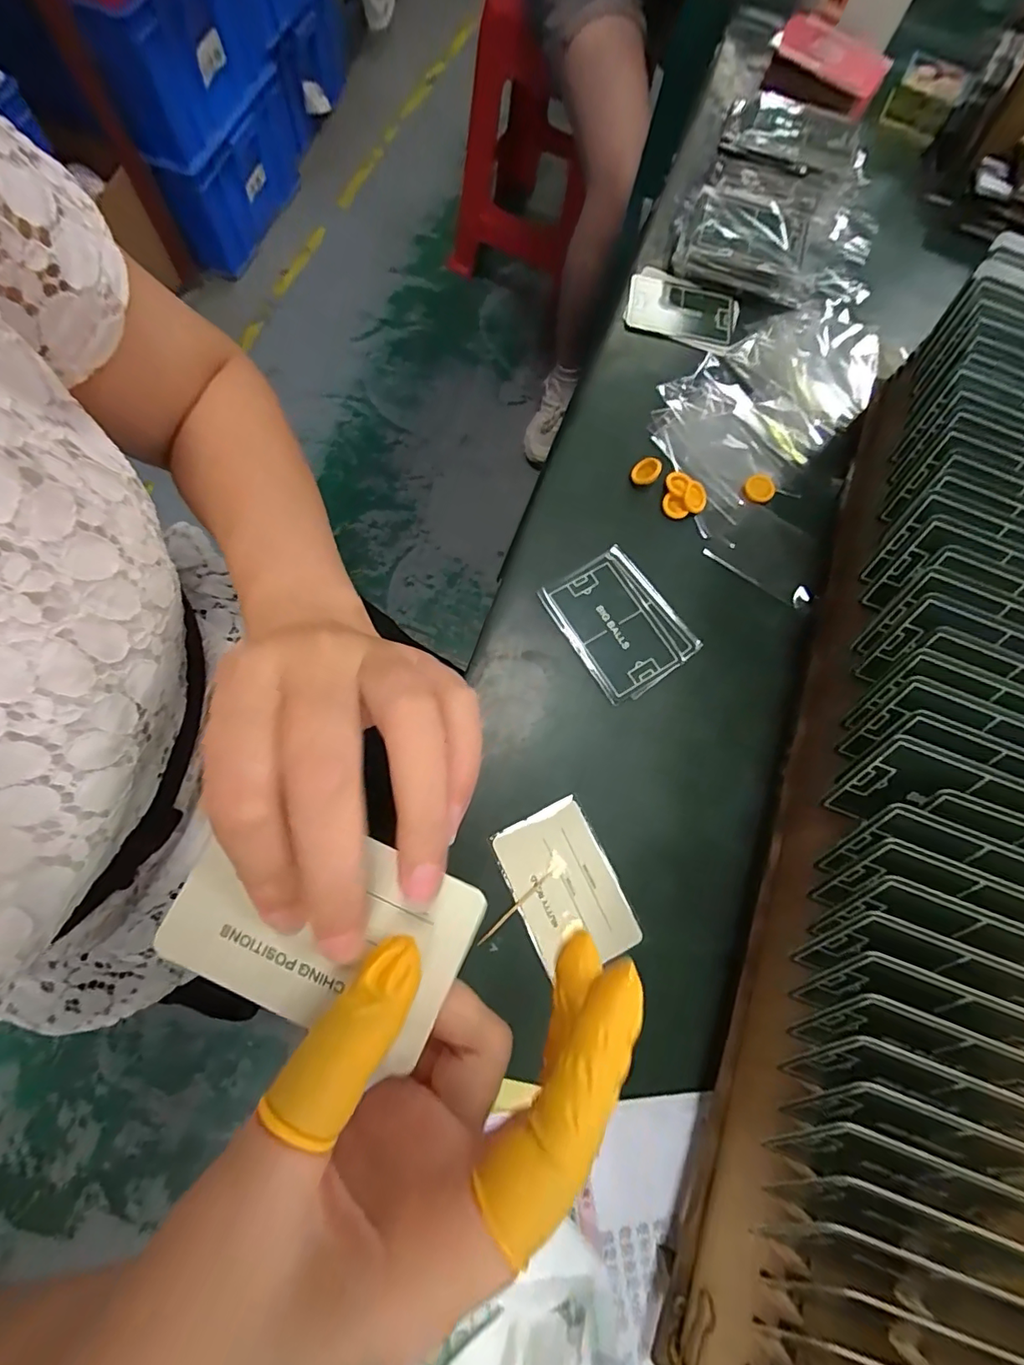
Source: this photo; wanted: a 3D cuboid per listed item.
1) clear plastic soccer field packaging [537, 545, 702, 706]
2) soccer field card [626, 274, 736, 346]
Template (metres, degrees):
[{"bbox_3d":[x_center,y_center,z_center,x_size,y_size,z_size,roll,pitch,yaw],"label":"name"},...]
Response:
[{"bbox_3d":[0.069,-0.038,0.331,0.071,0.006,0.088,-31,80,-12],"label":"clear plastic soccer field packaging"},{"bbox_3d":[0.134,-0.294,0.413,0.085,0.009,0.055,15,76,0],"label":"soccer field card"}]

